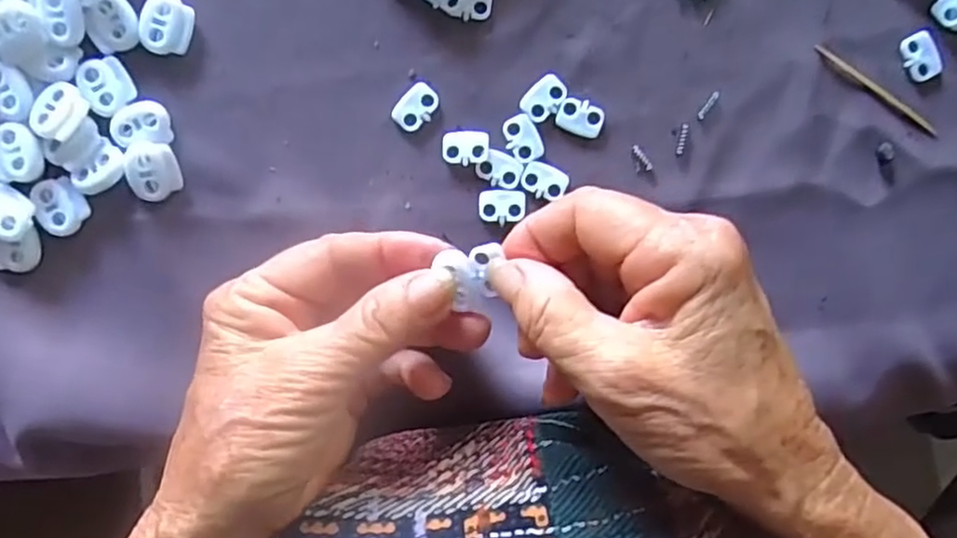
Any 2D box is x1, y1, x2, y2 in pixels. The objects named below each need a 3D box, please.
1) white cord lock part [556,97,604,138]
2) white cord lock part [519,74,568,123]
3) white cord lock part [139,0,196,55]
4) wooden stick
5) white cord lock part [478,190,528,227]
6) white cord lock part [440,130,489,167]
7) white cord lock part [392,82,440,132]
[{"bbox_3d":[0.041,-0.060,0.268,0.019,0.004,0.014,16,95,-3],"label":"white cord lock part"},{"bbox_3d":[0.026,-0.068,0.266,0.013,0.004,0.019,43,93,-4],"label":"white cord lock part"},{"bbox_3d":[-0.119,-0.094,0.258,0.018,0.005,0.022,15,95,-3],"label":"white cord lock part"},{"bbox_3d":[0.160,-0.071,0.269,0.061,0.004,0.004,34,95,-6],"label":"wooden stick"},{"bbox_3d":[0.010,-0.025,0.270,0.018,0.004,0.013,4,95,-2],"label":"white cord lock part"},{"bbox_3d":[-0.005,-0.048,0.268,0.018,0.004,0.013,2,95,-1],"label":"white cord lock part"},{"bbox_3d":[-0.025,-0.064,0.266,0.014,0.004,0.020,35,93,-4],"label":"white cord lock part"}]

